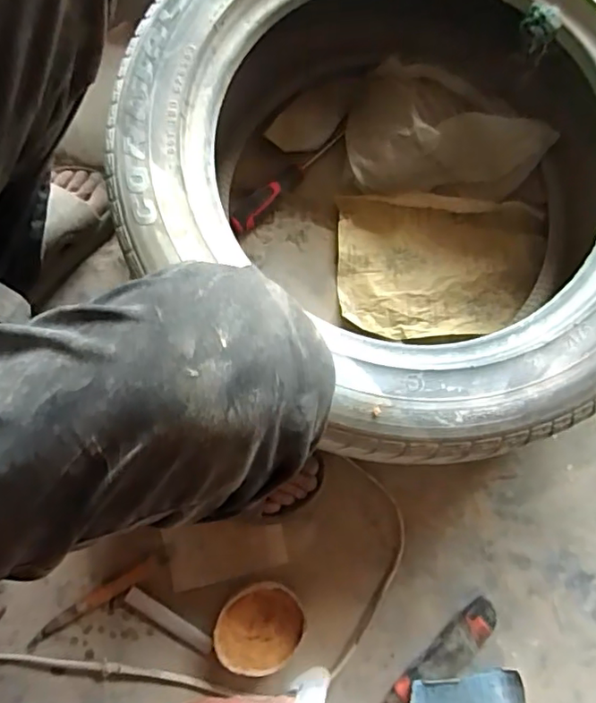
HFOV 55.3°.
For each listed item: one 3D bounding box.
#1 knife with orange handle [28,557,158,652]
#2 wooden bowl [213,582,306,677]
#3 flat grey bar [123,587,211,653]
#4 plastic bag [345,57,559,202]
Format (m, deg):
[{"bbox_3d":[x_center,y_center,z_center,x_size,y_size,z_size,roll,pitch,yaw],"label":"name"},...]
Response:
[{"bbox_3d":[-0.239,0.288,0.652,0.172,0.011,0.018,-31,81,-7],"label":"knife with orange handle"},{"bbox_3d":[-0.041,0.310,0.637,0.087,0.031,0.103,41,80,7],"label":"wooden bowl"},{"bbox_3d":[-0.148,0.308,0.649,0.111,0.004,0.020,31,79,5],"label":"flat grey bar"},{"bbox_3d":[0.187,-0.279,0.718,0.245,0.069,0.154,6,78,0],"label":"plastic bag"}]

